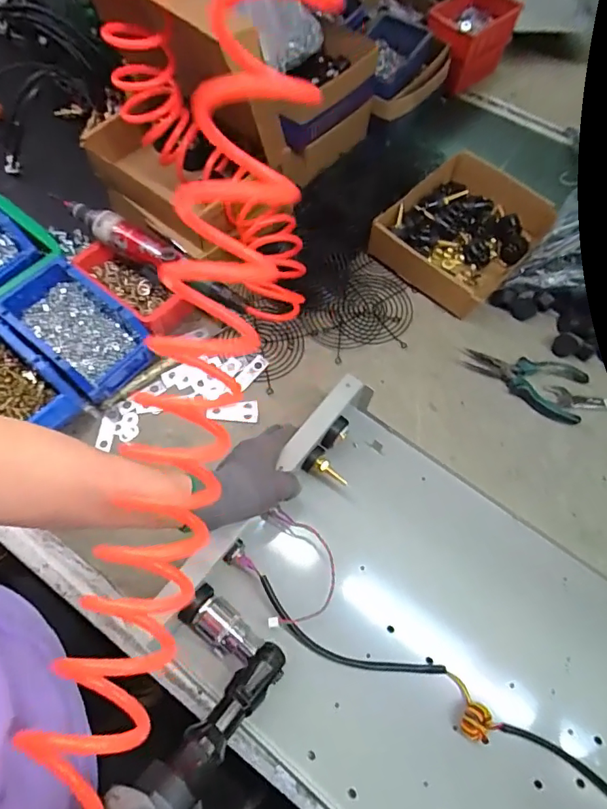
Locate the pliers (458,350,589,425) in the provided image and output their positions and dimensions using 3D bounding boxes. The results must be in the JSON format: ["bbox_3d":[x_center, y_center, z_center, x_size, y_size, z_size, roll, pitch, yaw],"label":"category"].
[{"bbox_3d":[0.277,-0.034,0.597,0.149,0.014,0.073,22,66,8],"label":"pliers"}]

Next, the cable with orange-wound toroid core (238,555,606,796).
[{"bbox_3d":[0.109,0.259,0.437,0.398,0.033,0.045,26,66,10],"label":"cable with orange-wound toroid core"}]

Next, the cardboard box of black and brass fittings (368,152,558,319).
[{"bbox_3d":[0.234,-0.254,0.682,0.178,0.057,0.249,39,69,15],"label":"cardboard box of black and brass fittings"}]

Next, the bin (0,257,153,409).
[{"bbox_3d":[-0.272,-0.089,0.575,0.166,0.068,0.103,37,69,14],"label":"bin"}]

